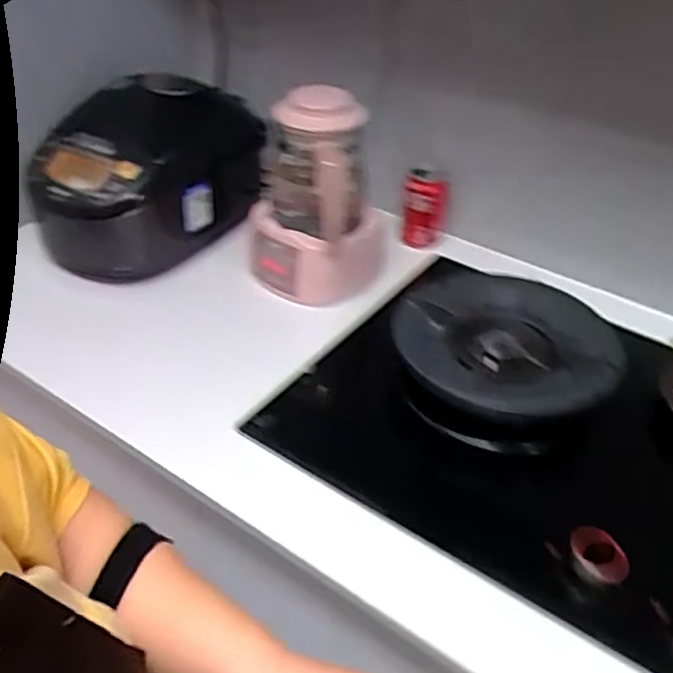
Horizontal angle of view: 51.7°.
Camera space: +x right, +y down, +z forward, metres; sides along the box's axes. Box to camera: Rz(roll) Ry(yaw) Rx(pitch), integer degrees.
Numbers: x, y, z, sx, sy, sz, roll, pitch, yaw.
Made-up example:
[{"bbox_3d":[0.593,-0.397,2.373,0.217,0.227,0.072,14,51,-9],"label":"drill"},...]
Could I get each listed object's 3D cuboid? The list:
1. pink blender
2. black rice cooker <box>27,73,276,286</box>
[{"bbox_3d":[-0.030,-0.177,0.910,0.160,0.249,0.160,-4,40,-10],"label":"pink blender"},{"bbox_3d":[-0.271,-0.239,1.019,0.248,0.201,0.279,12,40,10],"label":"black rice cooker"}]

